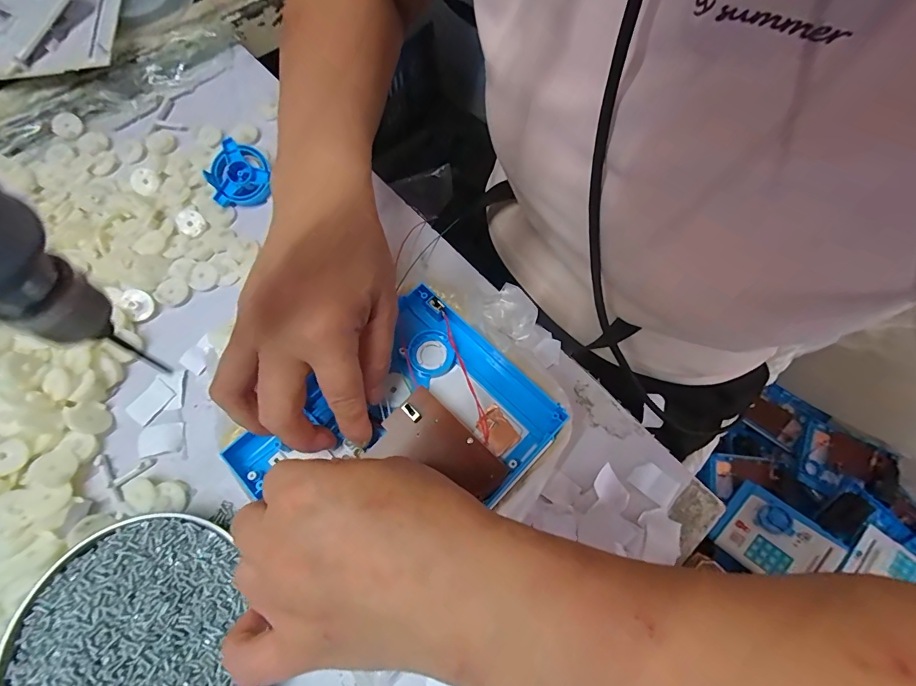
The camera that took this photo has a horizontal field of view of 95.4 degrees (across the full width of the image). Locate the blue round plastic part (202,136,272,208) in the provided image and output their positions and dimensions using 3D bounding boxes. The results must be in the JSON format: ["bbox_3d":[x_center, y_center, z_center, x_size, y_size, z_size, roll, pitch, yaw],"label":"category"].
[{"bbox_3d":[-0.184,-0.144,0.351,0.054,0.020,0.054,1,77,-5],"label":"blue round plastic part"}]

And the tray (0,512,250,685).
[{"bbox_3d":[-0.179,0.169,0.222,0.120,0.022,0.132,1,68,-2],"label":"tray"}]

